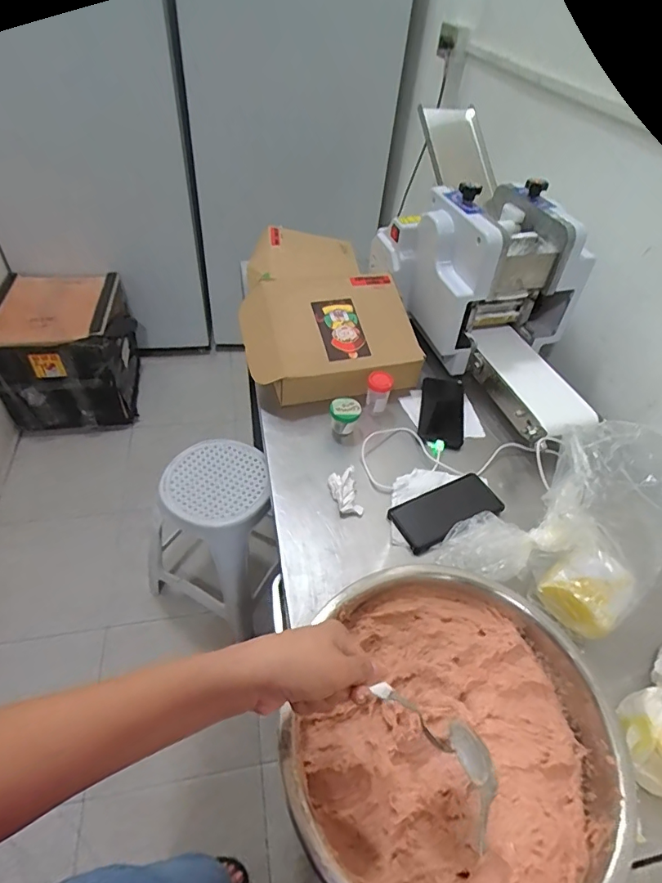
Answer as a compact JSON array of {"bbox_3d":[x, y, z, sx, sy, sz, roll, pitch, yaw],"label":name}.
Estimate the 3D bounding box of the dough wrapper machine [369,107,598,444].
[{"bbox_3d":[0.303,-0.310,0.878,0.263,0.315,0.551,-22,52,-24],"label":"dough wrapper machine"}]

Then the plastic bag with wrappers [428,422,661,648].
[{"bbox_3d":[0.284,0.098,0.581,0.233,0.234,0.143,25,48,18],"label":"plastic bag with wrappers"}]

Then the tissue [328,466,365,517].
[{"bbox_3d":[0.021,0.076,0.710,0.041,0.030,0.070,-8,48,-13],"label":"tissue"}]

